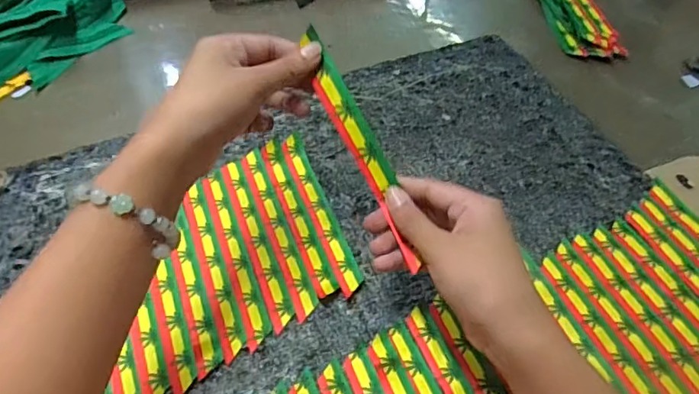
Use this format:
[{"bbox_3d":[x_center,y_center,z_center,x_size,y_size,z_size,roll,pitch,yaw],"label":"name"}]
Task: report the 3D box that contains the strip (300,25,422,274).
[{"bbox_3d":[0.008,-0.037,0.343,0.021,0.007,0.161,-28,88,10],"label":"strip"}]

